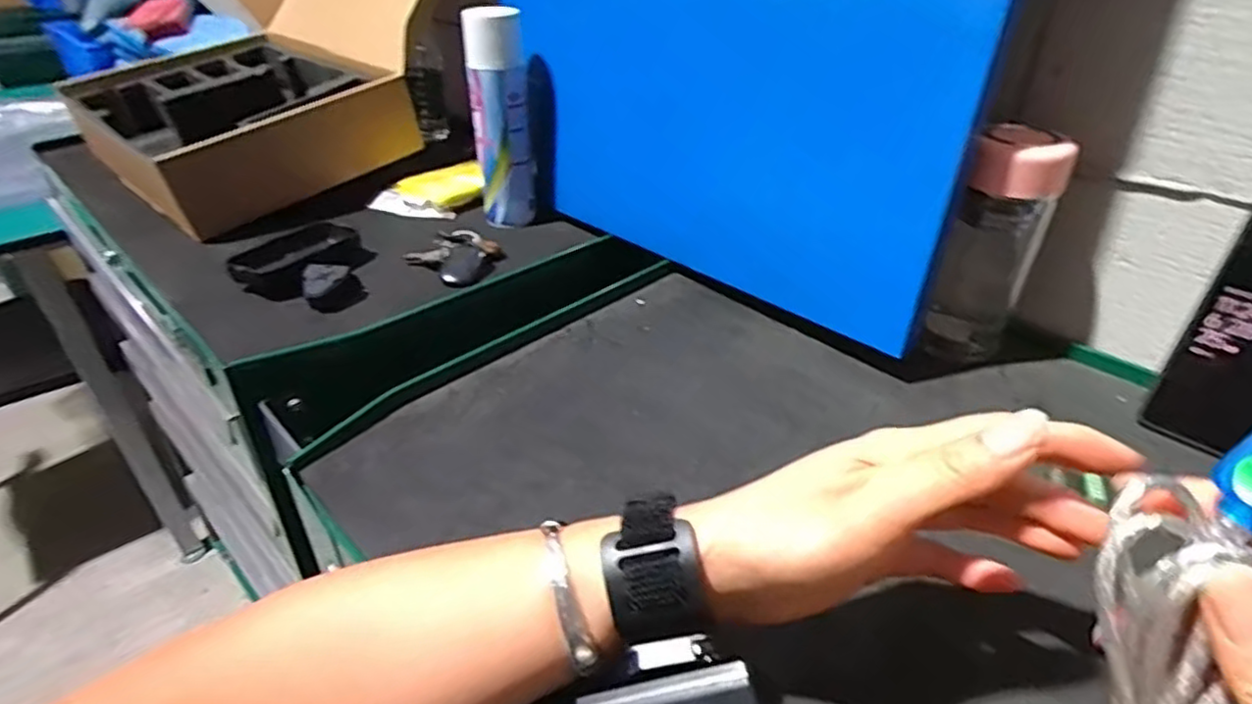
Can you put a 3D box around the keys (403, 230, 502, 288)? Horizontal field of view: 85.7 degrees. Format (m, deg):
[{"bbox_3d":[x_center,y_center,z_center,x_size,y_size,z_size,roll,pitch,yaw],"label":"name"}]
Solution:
[{"bbox_3d":[-0.156,-0.092,0.620,0.071,0.029,0.058,24,41,30],"label":"keys"}]

